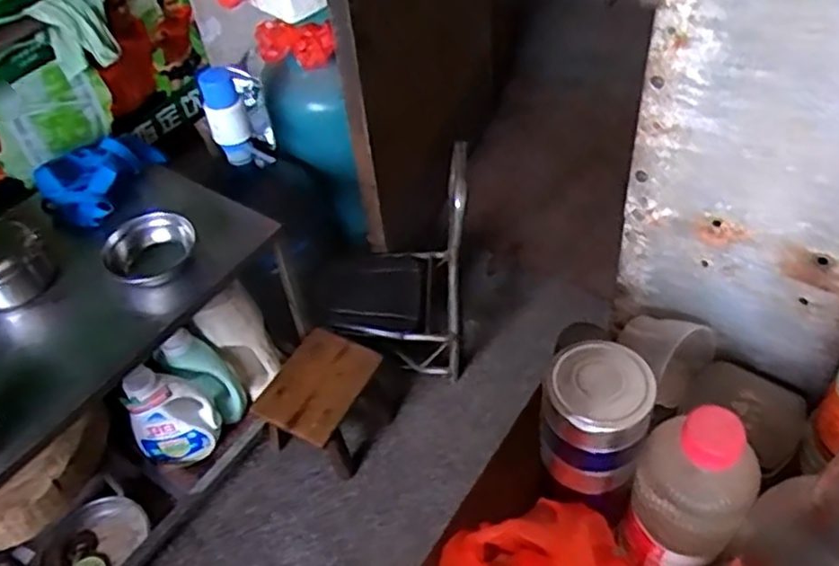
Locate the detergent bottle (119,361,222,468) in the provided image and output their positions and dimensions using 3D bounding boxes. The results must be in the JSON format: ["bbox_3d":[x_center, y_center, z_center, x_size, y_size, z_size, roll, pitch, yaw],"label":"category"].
[{"bbox_3d":[-0.502,0.267,1.440,0.154,0.236,0.087,-11,48,-4],"label":"detergent bottle"}]

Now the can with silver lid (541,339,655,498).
[{"bbox_3d":[0.110,0.085,0.449,0.059,0.086,0.065,13,51,17],"label":"can with silver lid"}]

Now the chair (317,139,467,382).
[{"bbox_3d":[-0.056,-0.042,1.543,0.339,0.507,0.287,8,50,12],"label":"chair"}]

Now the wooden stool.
[{"bbox_3d":[-0.197,0.257,1.485,0.183,0.246,0.224,21,54,23],"label":"wooden stool"}]

